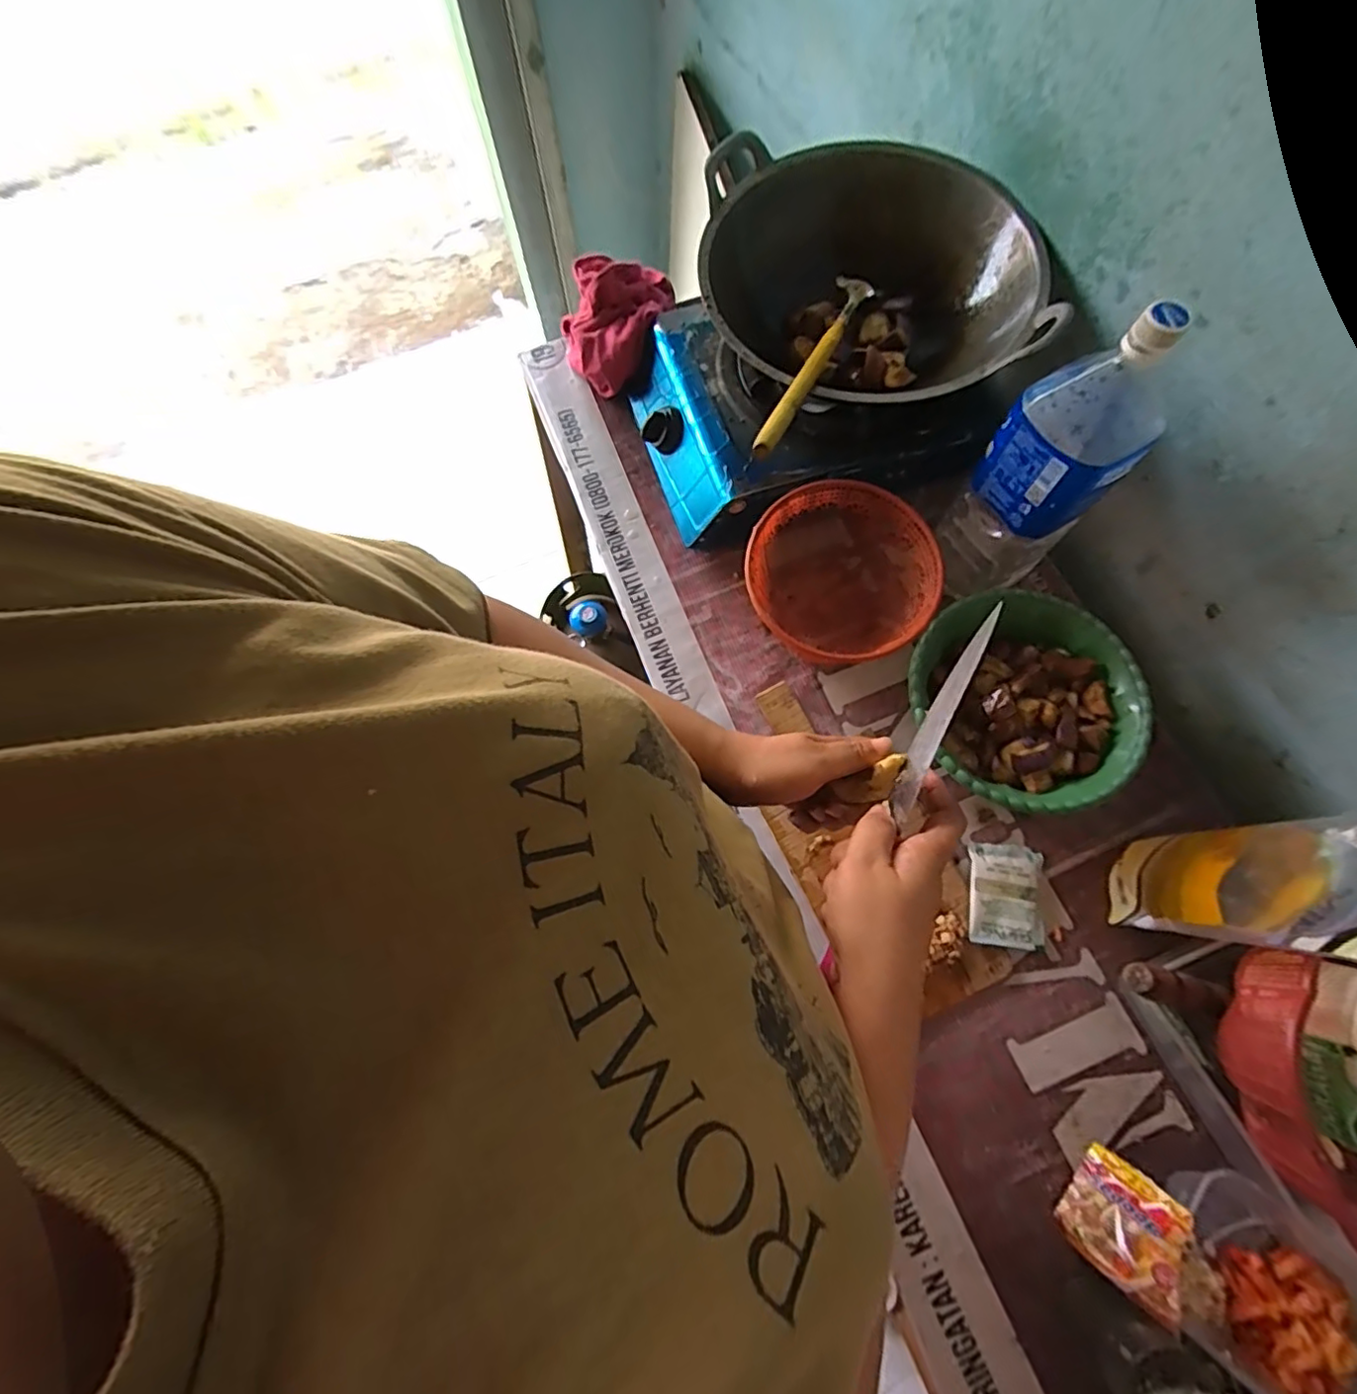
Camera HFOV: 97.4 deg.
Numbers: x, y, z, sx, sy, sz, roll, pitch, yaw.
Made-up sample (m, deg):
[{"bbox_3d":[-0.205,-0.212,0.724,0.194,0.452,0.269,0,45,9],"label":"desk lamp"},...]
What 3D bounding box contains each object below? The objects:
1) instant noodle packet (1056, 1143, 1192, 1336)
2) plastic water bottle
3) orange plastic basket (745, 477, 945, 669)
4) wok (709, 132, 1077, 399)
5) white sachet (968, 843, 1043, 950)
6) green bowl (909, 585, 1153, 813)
[{"bbox_3d":[0.357,0.421,0.474,0.077,0.083,0.006,-45,119,-14],"label":"instant noodle packet"},{"bbox_3d":[0.325,-0.196,0.549,0.080,0.309,0.103,-32,74,-8],"label":"plastic water bottle"},{"bbox_3d":[0.169,-0.129,0.639,0.189,0.111,0.188,0,72,1],"label":"orange plastic basket"},{"bbox_3d":[0.186,-0.411,0.609,0.301,0.101,0.316,0,72,1],"label":"wok"},{"bbox_3d":[0.316,0.191,0.575,0.067,0.013,0.092,9,72,4],"label":"white sachet"},{"bbox_3d":[0.339,0.005,0.599,0.196,0.080,0.214,0,72,1],"label":"green bowl"}]

